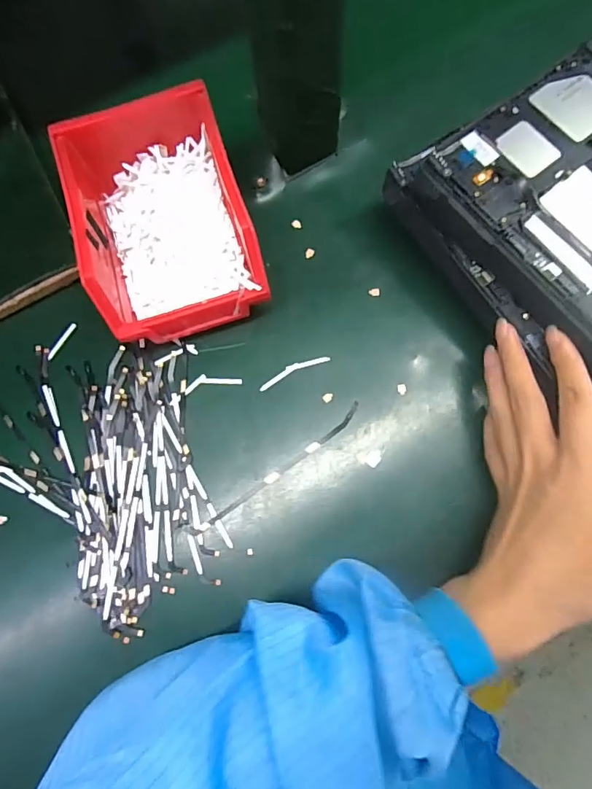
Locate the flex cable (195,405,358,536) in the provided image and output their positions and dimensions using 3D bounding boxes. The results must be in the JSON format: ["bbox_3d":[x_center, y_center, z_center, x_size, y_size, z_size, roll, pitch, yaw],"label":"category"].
[{"bbox_3d":[-0.011,0.051,0.318,0.138,0.004,0.009,-37,79,-6],"label":"flex cable"}]

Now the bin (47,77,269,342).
[{"bbox_3d":[-0.089,-0.121,0.324,0.105,0.070,0.157,-17,78,-2],"label":"bin"}]

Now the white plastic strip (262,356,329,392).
[{"bbox_3d":[-0.002,-0.017,0.333,0.053,0.004,0.008,-25,78,-4],"label":"white plastic strip"}]

